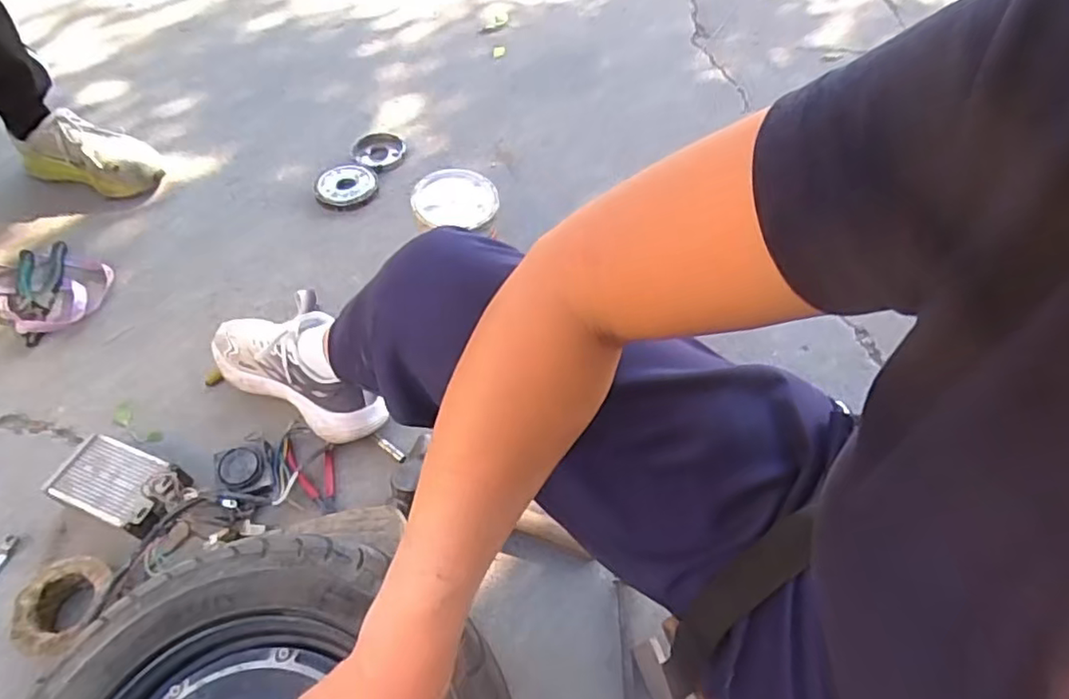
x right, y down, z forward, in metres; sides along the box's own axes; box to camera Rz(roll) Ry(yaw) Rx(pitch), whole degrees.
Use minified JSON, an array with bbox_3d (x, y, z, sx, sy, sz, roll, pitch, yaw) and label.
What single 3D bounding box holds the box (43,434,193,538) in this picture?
[{"bbox_3d":[-0.474,0.157,0.715,0.145,0.050,0.086,17,58,14],"label":"box"}]

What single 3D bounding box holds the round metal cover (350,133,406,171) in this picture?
[{"bbox_3d":[-0.282,-0.367,1.133,0.089,0.018,0.101,19,58,11],"label":"round metal cover"}]

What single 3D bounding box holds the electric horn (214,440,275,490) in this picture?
[{"bbox_3d":[-0.349,0.144,0.747,0.066,0.032,0.059,-14,56,-7],"label":"electric horn"}]

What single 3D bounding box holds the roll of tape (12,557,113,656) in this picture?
[{"bbox_3d":[-0.491,0.271,0.656,0.085,0.039,0.098,16,57,11],"label":"roll of tape"}]

